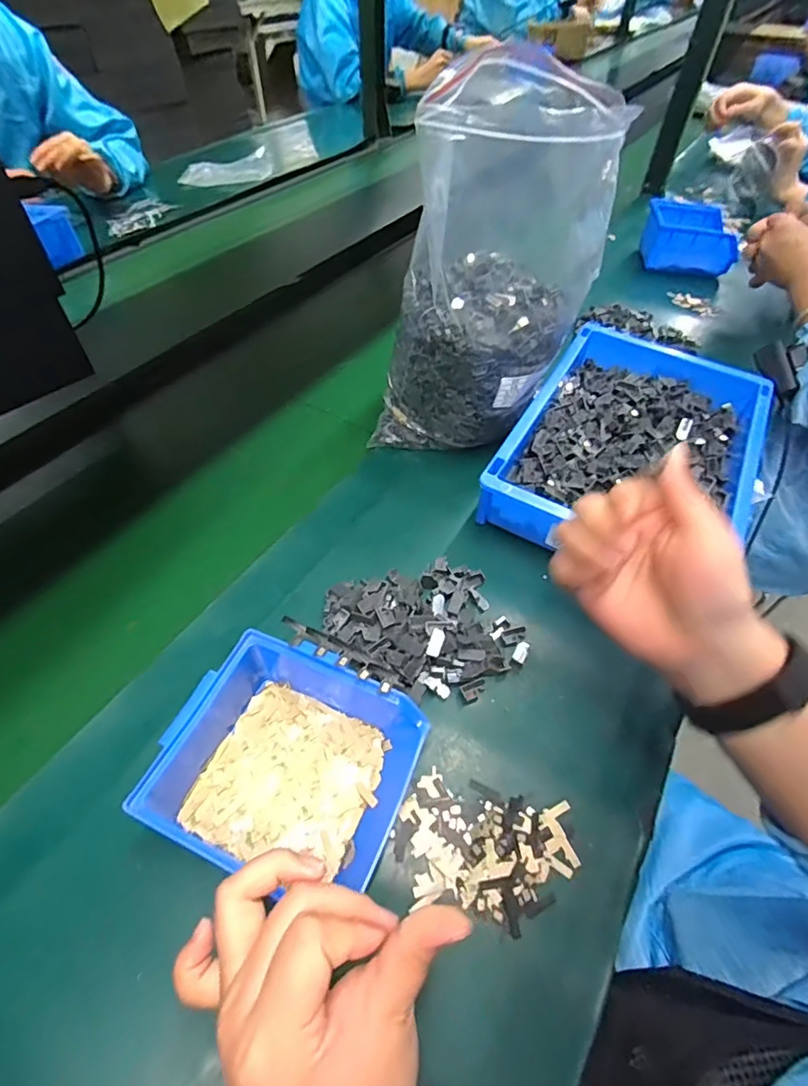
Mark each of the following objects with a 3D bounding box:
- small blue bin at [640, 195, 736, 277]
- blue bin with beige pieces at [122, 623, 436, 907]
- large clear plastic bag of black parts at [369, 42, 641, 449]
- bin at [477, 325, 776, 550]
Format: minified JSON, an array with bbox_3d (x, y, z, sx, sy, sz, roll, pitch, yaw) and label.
[{"bbox_3d":[0.469,-0.502,0.840,0.143,0.080,0.109,15,53,10],"label":"small blue bin"},{"bbox_3d":[-0.072,0.137,0.318,0.138,0.069,0.123,23,56,16],"label":"blue bin with beige pieces"},{"bbox_3d":[0.081,-0.234,0.471,0.155,0.278,0.192,23,56,16],"label":"large clear plastic bag of black parts"},{"bbox_3d":[0.229,-0.099,0.508,0.205,0.065,0.310,24,56,17],"label":"bin"}]

